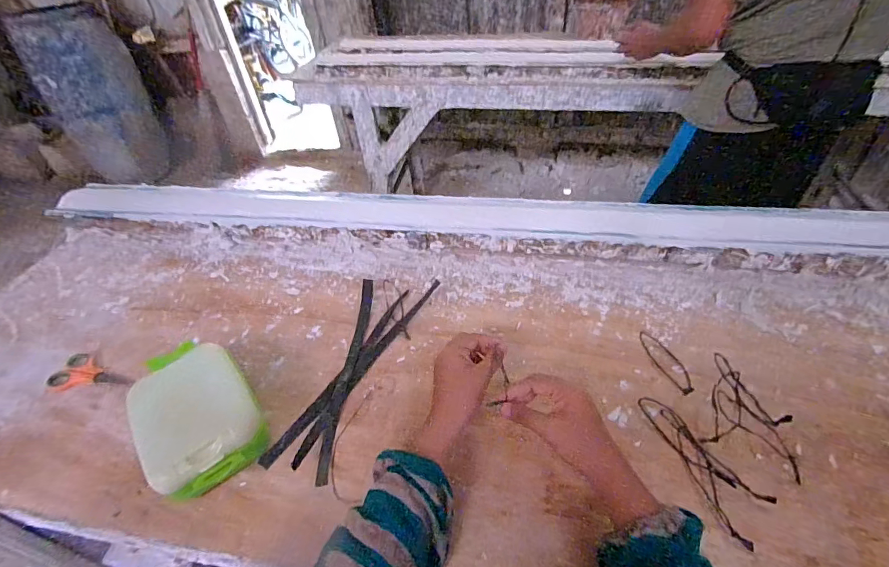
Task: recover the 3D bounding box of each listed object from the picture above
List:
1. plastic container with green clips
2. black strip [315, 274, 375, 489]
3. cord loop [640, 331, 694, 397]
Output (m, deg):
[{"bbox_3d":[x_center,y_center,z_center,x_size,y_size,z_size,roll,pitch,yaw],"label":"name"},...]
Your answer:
[{"bbox_3d":[-0.284,0.151,0.494,0.120,0.072,0.181,-35,51,-28],"label":"plastic container with green clips"},{"bbox_3d":[-0.127,0.108,0.562,0.026,0.017,0.308,-1,44,4],"label":"black strip"},{"bbox_3d":[0.282,0.096,0.542,0.031,0.005,0.101,-15,44,-10],"label":"cord loop"}]

